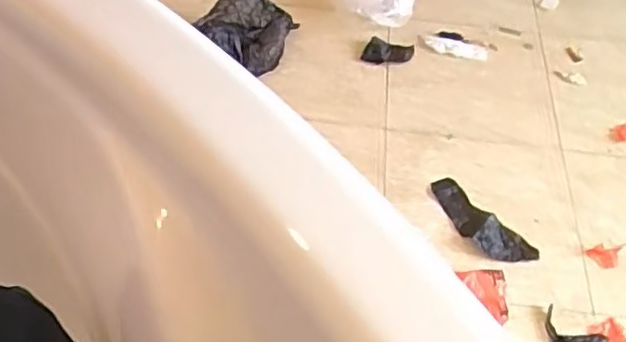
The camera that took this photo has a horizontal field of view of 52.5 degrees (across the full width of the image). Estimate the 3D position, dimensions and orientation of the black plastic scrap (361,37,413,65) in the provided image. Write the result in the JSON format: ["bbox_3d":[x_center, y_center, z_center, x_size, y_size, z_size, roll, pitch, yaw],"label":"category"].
[{"bbox_3d":[0.138,-0.215,1.162,0.086,0.013,0.064,13,53,4],"label":"black plastic scrap"}]

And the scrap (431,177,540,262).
[{"bbox_3d":[0.248,0.077,0.949,0.064,0.013,0.182,-35,63,-27],"label":"scrap"}]

